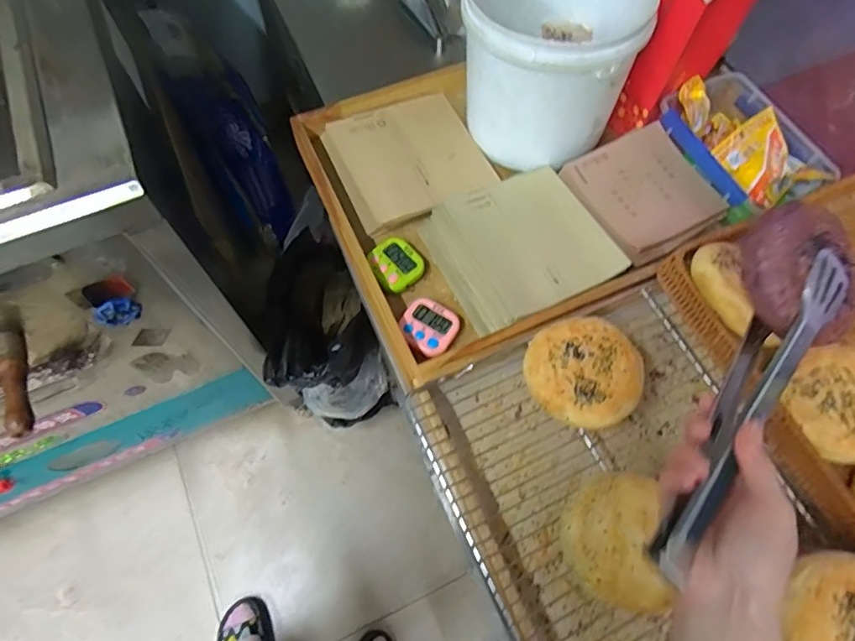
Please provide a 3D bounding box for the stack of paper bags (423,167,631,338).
[{"bbox_3d":[0.114,-0.092,0.637,0.185,0.044,0.180,-24,67,-10],"label":"stack of paper bags"}]

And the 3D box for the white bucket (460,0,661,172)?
[{"bbox_3d":[0.150,-0.336,0.650,0.199,0.169,0.218,0,65,0],"label":"white bucket"}]

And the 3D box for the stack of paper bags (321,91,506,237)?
[{"bbox_3d":[-0.028,-0.214,0.695,0.180,0.032,0.182,-24,67,-10],"label":"stack of paper bags"}]

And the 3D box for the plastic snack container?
[{"bbox_3d":[0.403,-0.226,0.678,0.154,0.063,0.204,-21,67,-9],"label":"plastic snack container"}]

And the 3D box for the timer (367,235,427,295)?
[{"bbox_3d":[-0.039,-0.070,0.639,0.060,0.013,0.063,-36,70,-15],"label":"timer"}]

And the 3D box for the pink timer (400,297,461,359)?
[{"bbox_3d":[0.001,0.008,0.607,0.063,0.015,0.061,30,69,14],"label":"pink timer"}]

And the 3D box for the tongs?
[{"bbox_3d":[0.228,0.055,0.366,0.036,0.049,0.279,37,68,16],"label":"tongs"}]

